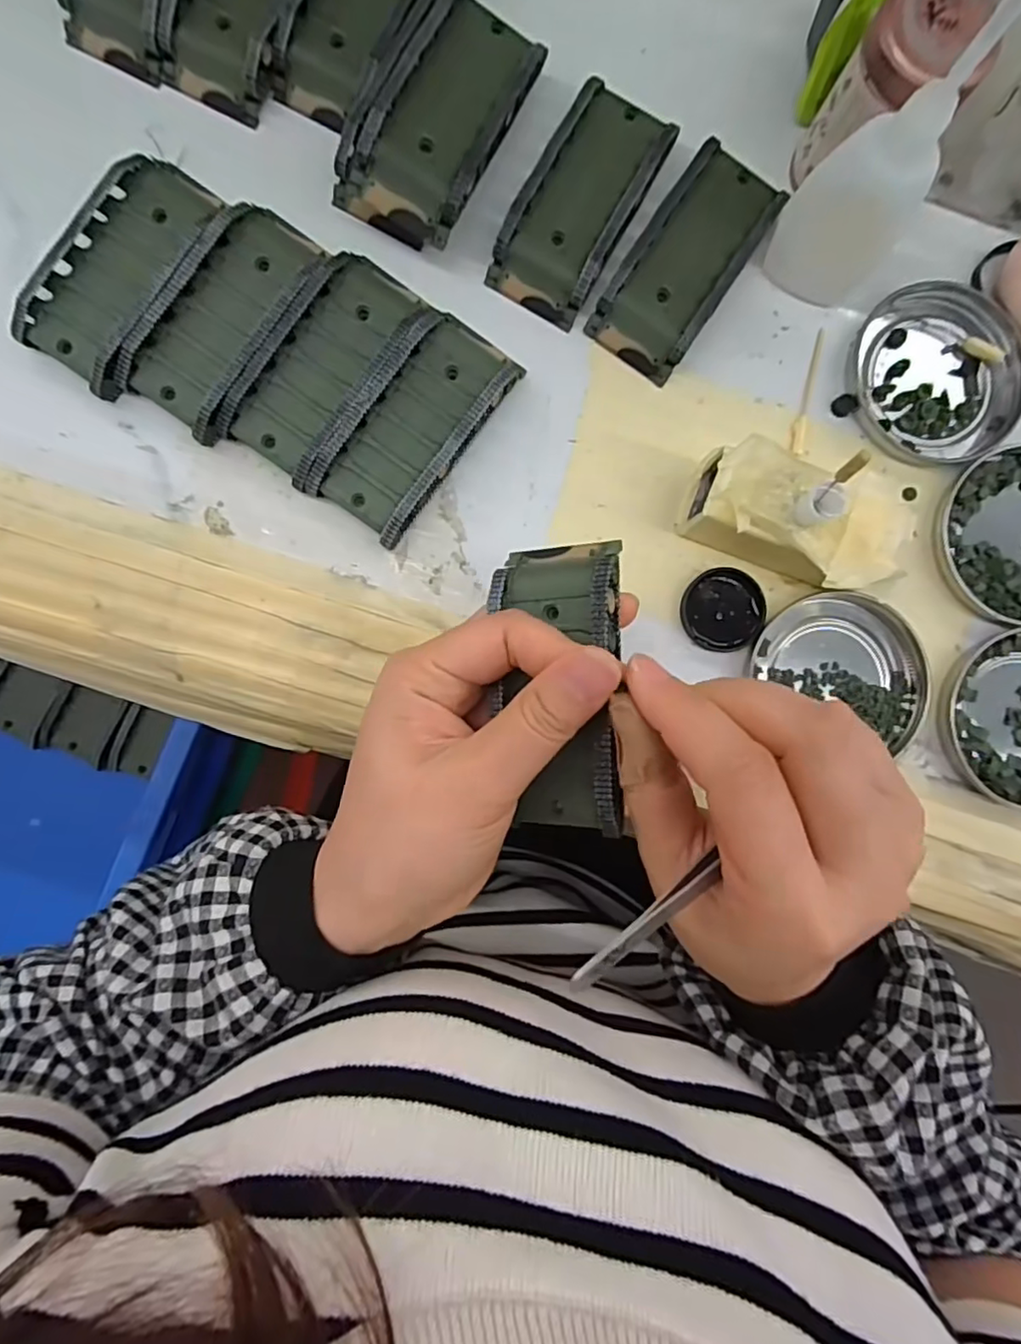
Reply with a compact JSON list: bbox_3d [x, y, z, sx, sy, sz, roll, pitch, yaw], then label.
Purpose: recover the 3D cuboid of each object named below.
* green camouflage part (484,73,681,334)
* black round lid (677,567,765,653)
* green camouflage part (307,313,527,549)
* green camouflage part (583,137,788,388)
[{"bbox_3d":[0.032,-0.201,0.263,0.045,0.018,0.094,30,88,-2],"label":"green camouflage part"},{"bbox_3d":[0.092,-0.027,0.268,0.034,0.007,0.034,0,89,-3],"label":"black round lid"},{"bbox_3d":[-0.038,-0.103,0.258,0.044,0.019,0.094,36,88,-2],"label":"green camouflage part"},{"bbox_3d":[0.077,-0.177,0.266,0.042,0.018,0.097,34,88,-2],"label":"green camouflage part"}]

